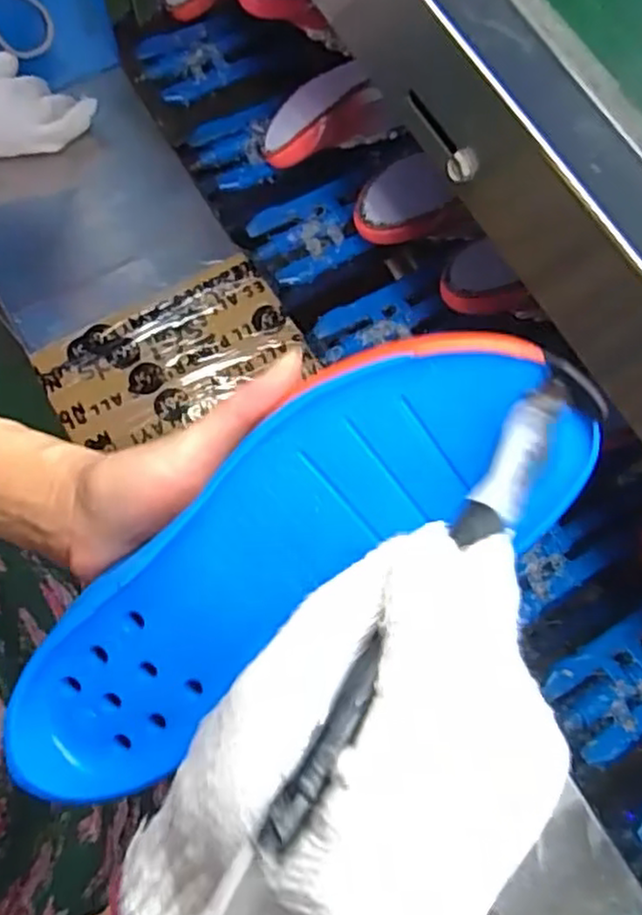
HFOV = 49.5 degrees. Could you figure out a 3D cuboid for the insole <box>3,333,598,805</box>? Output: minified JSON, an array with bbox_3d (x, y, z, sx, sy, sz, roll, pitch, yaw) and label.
[{"bbox_3d":[-0.019,0.042,0.262,0.238,0.033,0.086,-39,78,10],"label":"insole"}]

